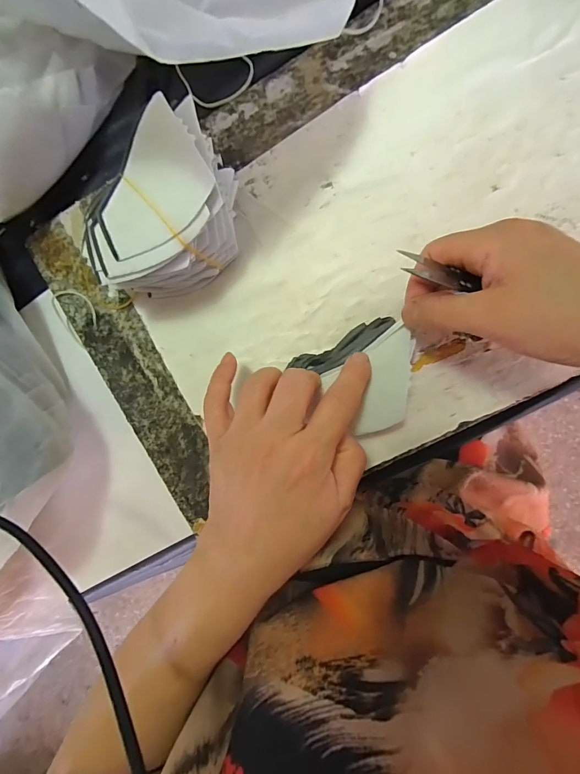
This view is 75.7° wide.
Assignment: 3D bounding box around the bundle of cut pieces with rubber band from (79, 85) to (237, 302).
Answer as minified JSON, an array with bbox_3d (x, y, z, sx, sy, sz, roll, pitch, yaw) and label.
[{"bbox_3d":[-0.079,-0.117,0.251,0.074,0.073,0.106,9,99,3],"label":"bundle of cut pieces with rubber band"}]

